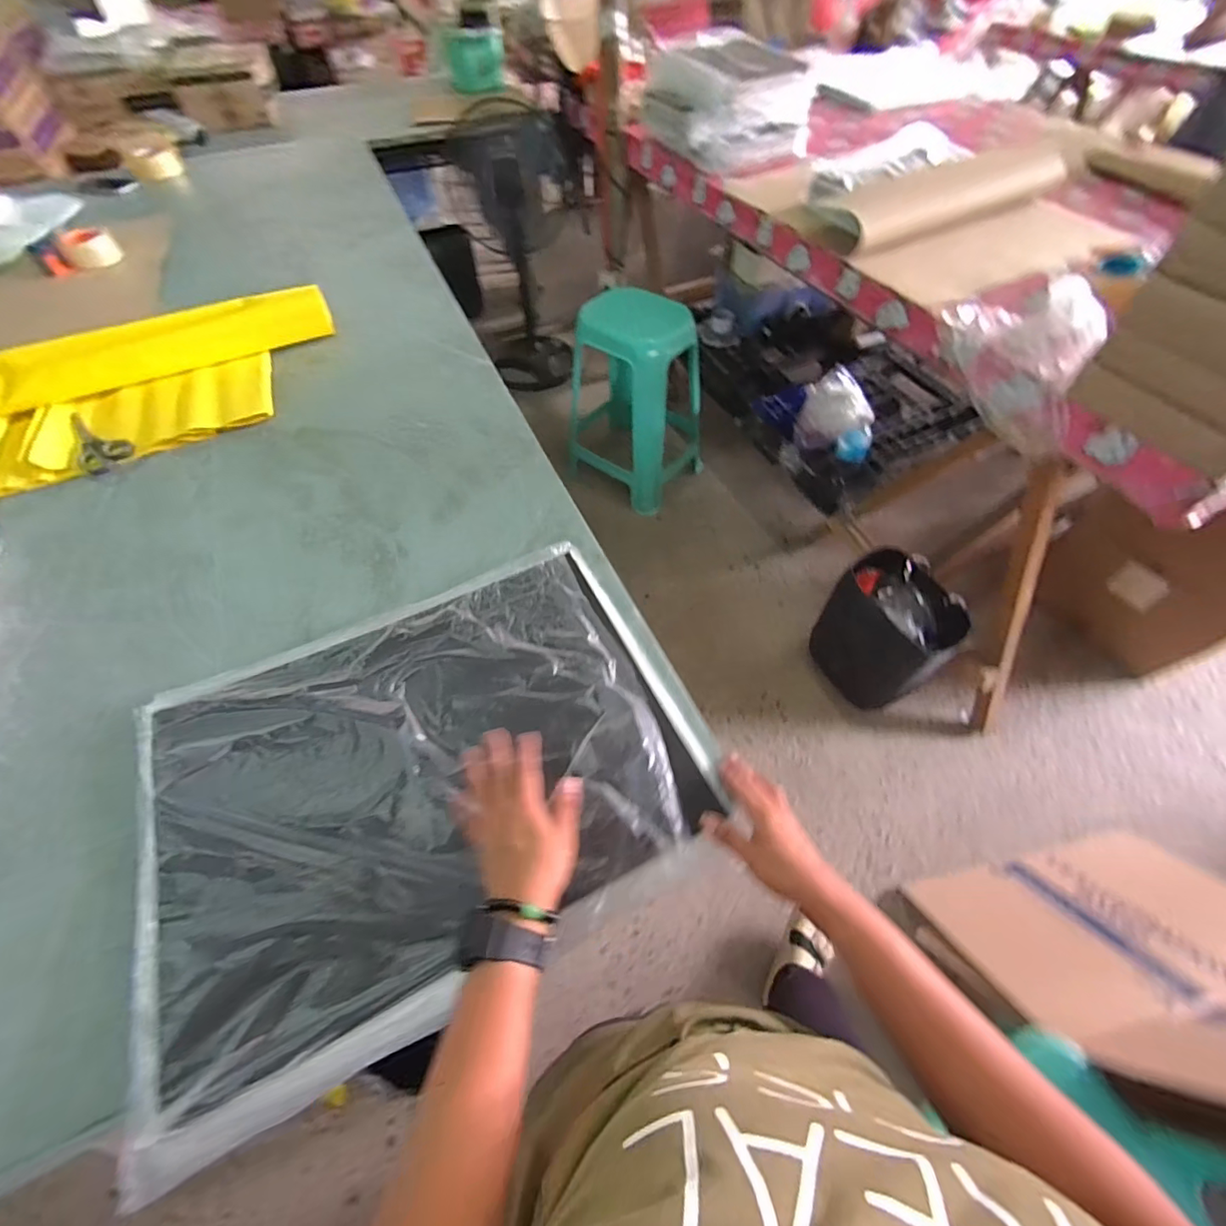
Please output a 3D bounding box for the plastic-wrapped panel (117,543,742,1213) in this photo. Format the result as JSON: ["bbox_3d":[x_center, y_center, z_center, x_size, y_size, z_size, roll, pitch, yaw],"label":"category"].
[{"bbox_3d":[-0.195,0.150,0.530,0.531,0.042,0.407,-25,61,-14],"label":"plastic-wrapped panel"}]

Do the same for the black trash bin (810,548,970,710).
[{"bbox_3d":[0.713,0.061,1.387,0.226,0.348,0.303,-28,60,-16],"label":"black trash bin"}]

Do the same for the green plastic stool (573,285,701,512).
[{"bbox_3d":[0.084,-0.731,1.804,0.443,0.592,0.410,30,62,19],"label":"green plastic stool"}]

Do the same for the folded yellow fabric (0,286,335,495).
[{"bbox_3d":[-0.790,-0.420,0.906,0.583,0.074,0.308,-26,61,-14],"label":"folded yellow fabric"}]

